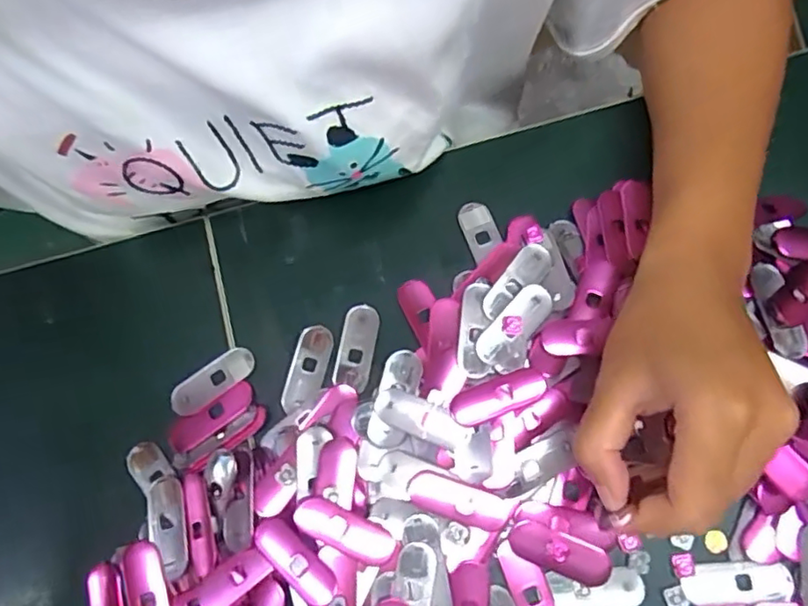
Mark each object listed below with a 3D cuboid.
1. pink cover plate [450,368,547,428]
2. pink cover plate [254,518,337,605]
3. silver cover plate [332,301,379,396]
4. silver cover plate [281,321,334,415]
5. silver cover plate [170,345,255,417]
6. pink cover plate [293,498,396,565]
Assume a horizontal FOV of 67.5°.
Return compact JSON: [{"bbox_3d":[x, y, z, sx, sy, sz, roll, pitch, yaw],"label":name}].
[{"bbox_3d":[0.048,0.048,0.308,0.050,0.004,0.018,-21,76,-3],"label":"pink cover plate"},{"bbox_3d":[-0.053,0.124,0.289,0.048,0.008,0.018,41,81,11],"label":"pink cover plate"},{"bbox_3d":[-0.026,0.023,0.330,0.018,0.004,0.046,10,77,5],"label":"silver cover plate"},{"bbox_3d":[-0.051,0.036,0.329,0.021,0.004,0.049,14,77,6],"label":"silver cover plate"},{"bbox_3d":[-0.105,0.043,0.332,0.050,0.004,0.019,-34,77,-6],"label":"silver cover plate"},{"bbox_3d":[-0.029,0.110,0.291,0.050,0.011,0.017,23,78,8],"label":"pink cover plate"}]

